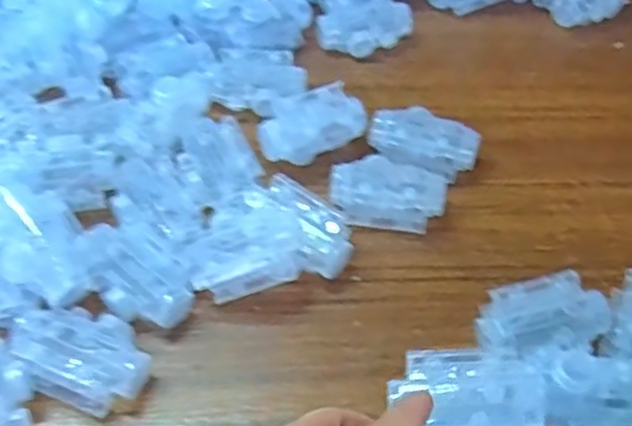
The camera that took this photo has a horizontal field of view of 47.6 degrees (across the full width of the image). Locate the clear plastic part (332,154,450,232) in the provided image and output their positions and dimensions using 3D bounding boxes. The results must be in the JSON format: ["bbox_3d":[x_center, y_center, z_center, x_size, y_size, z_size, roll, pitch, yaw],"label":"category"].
[{"bbox_3d":[0.046,-0.017,0.457,0.071,0.030,0.046,5,52,2],"label":"clear plastic part"}]

